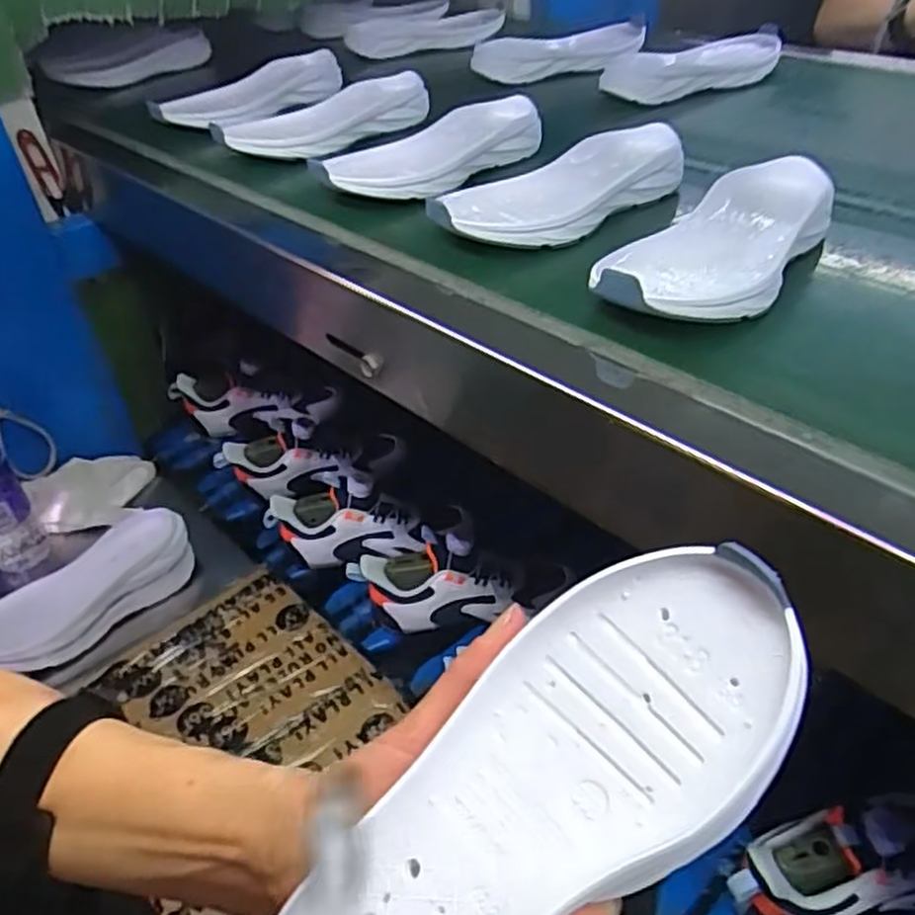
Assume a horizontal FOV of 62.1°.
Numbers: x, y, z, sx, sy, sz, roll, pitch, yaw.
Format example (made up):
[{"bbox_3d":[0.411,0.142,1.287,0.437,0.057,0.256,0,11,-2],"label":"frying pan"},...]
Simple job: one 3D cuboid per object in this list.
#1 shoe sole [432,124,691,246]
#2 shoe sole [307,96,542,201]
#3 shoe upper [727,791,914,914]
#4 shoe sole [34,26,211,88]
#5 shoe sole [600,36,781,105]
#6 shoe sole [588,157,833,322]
[{"bbox_3d":[0.074,-0.194,0.548,0.204,0.036,0.087,-28,43,-25],"label":"shoe sole"},{"bbox_3d":[-0.019,-0.248,0.622,0.202,0.035,0.095,-27,42,-24],"label":"shoe sole"},{"bbox_3d":[0.293,0.292,0.557,0.223,0.112,0.080,-1,35,-21],"label":"shoe upper"},{"bbox_3d":[-0.437,-0.526,0.997,0.213,0.068,0.033,-11,38,-6],"label":"shoe sole"},{"bbox_3d":[0.250,-0.403,0.786,0.211,0.035,0.092,-22,40,-18],"label":"shoe sole"},{"bbox_3d":[0.161,-0.131,0.467,0.102,0.038,0.204,18,44,29],"label":"shoe sole"}]

